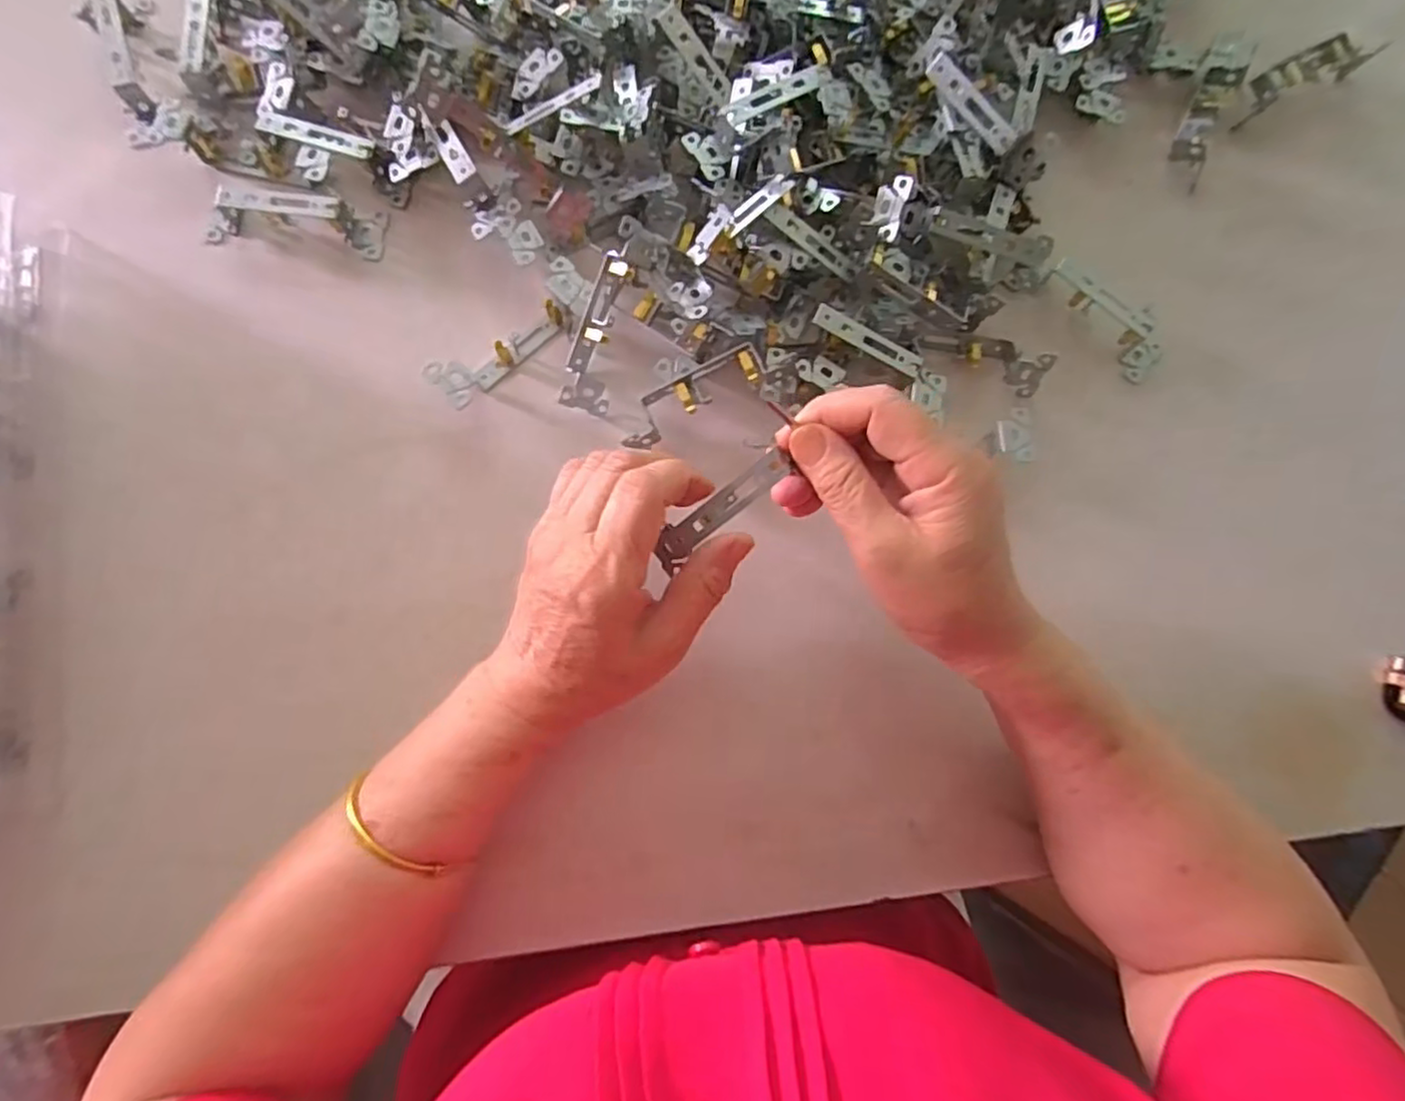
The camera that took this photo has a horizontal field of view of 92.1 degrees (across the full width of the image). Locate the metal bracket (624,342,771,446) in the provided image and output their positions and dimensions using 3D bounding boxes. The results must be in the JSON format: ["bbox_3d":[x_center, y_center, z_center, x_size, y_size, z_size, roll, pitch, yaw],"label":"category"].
[{"bbox_3d":[-0.007,-0.087,0.381,0.087,0.023,0.026,-32,85,6],"label":"metal bracket"}]

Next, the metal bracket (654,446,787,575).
[{"bbox_3d":[0.006,-0.019,0.316,0.073,0.007,0.018,-42,87,15],"label":"metal bracket"}]

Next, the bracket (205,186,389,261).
[{"bbox_3d":[-0.246,-0.198,0.403,0.103,0.023,0.027,6,80,-2],"label":"bracket"}]

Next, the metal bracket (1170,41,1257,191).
[{"bbox_3d":[0.336,-0.292,0.448,0.031,0.021,0.100,26,81,0],"label":"metal bracket"}]

